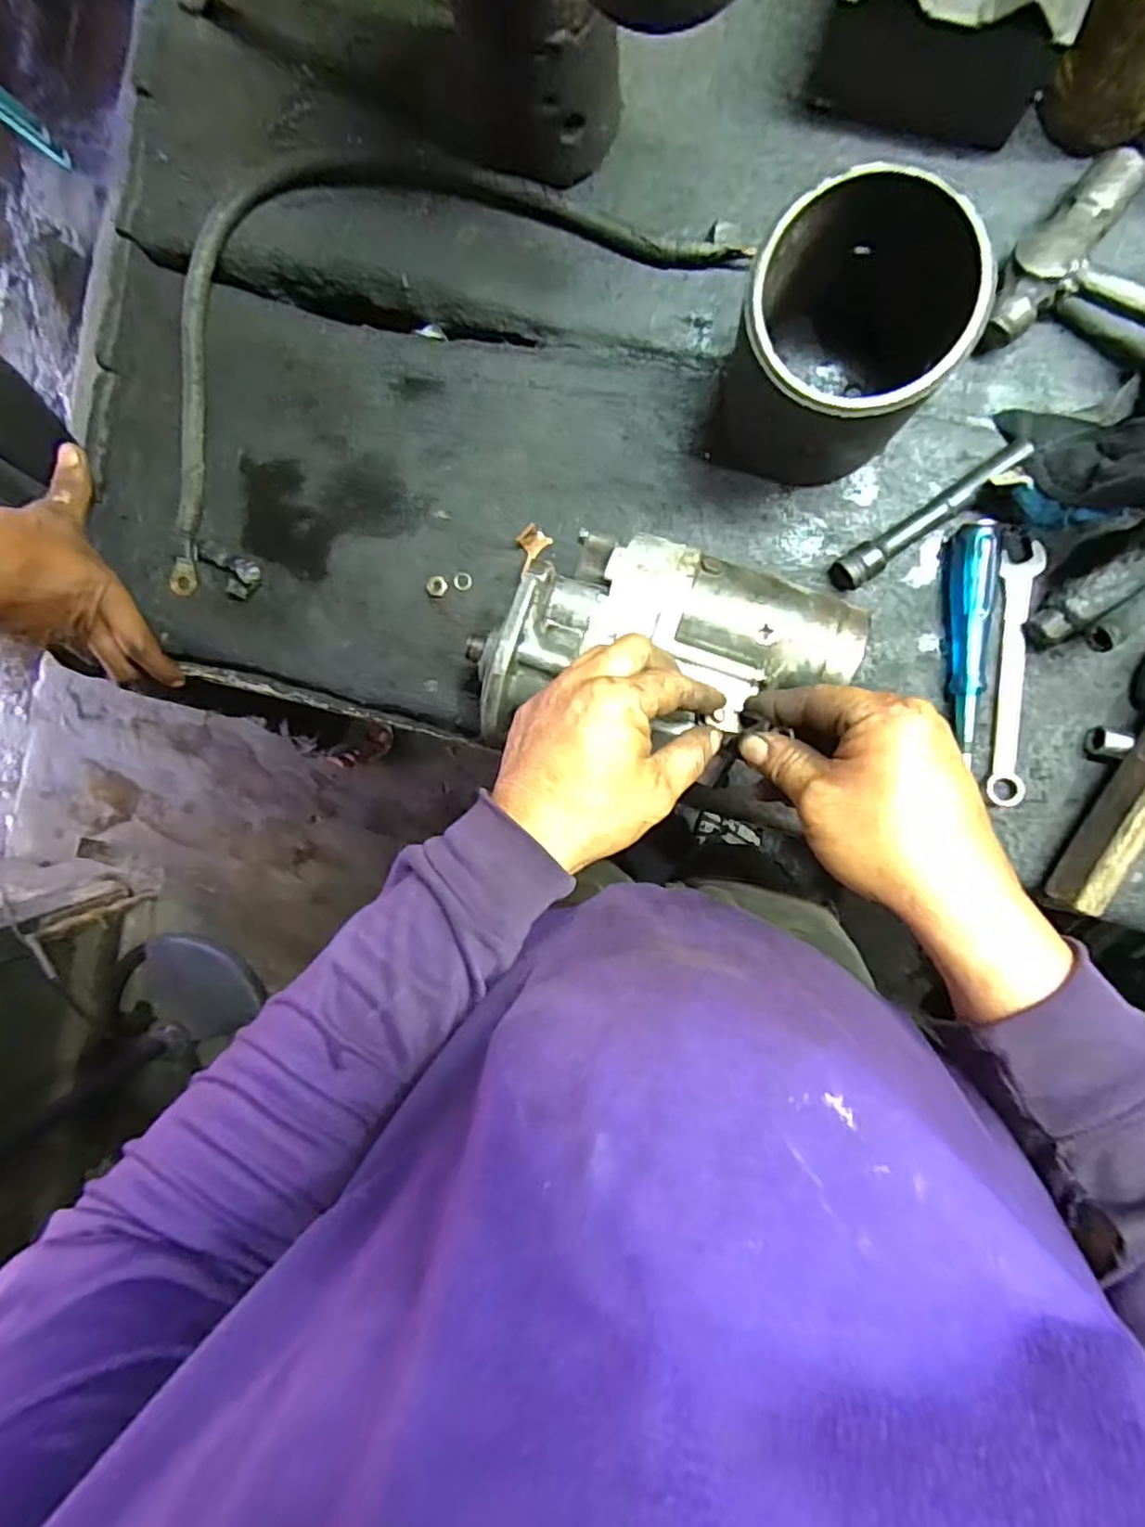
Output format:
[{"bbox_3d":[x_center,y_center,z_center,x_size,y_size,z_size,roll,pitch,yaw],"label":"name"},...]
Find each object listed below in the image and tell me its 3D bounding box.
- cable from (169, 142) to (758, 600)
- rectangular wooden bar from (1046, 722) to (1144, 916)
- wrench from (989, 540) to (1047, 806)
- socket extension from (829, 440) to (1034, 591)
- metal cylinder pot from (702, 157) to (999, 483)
[{"bbox_3d":[-0.143,-0.317,0.450,0.455,0.021,0.235,-28,91,9],"label":"cable"},{"bbox_3d":[0.339,0.021,0.398,0.023,0.042,0.147,26,98,5],"label":"rectangular wooden bar"},{"bbox_3d":[0.286,-0.055,0.423,0.023,0.009,0.163,1,95,8],"label":"wrench"},{"bbox_3d":[0.226,-0.159,0.417,0.132,0.020,0.021,-37,89,9],"label":"socket extension"},{"bbox_3d":[0.147,-0.227,0.368,0.105,0.128,0.105,1,95,8],"label":"metal cylinder pot"}]

